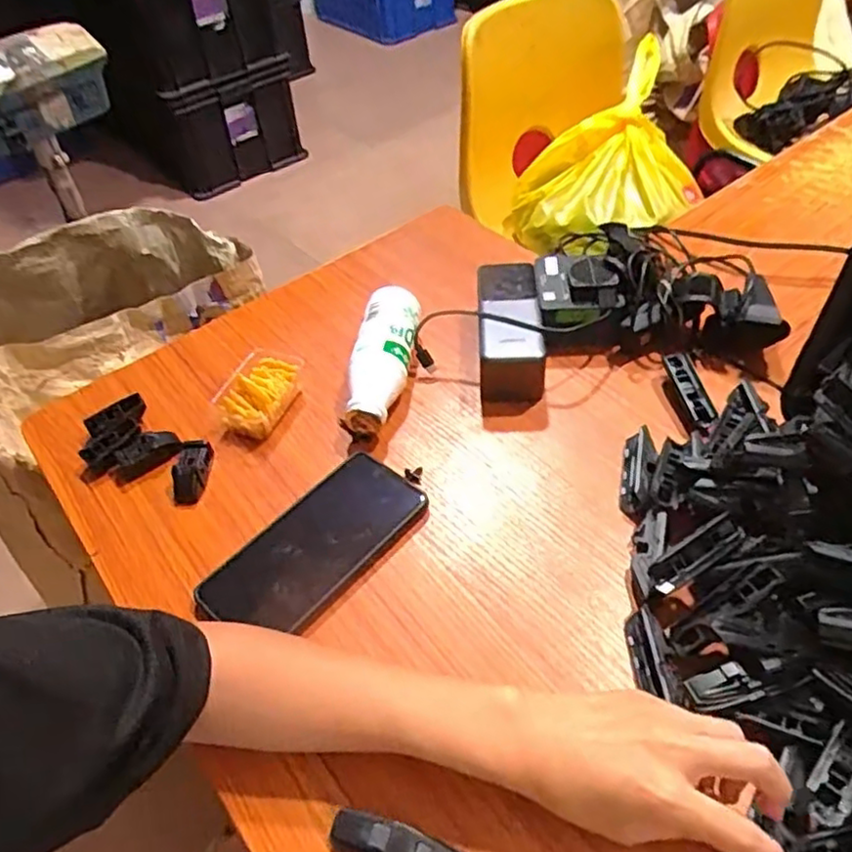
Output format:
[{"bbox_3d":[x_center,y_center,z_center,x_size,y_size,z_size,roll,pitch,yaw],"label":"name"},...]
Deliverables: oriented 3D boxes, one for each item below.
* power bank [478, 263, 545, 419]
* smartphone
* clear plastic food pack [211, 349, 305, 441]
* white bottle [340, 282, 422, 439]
[{"bbox_3d":[0.072,-0.083,0.585,0.053,0.054,0.145,-1,47,3],"label":"power bank"},{"bbox_3d":[-0.075,0.083,0.470,0.077,0.015,0.157,33,58,30],"label":"smartphone"},{"bbox_3d":[-0.139,-0.027,0.562,0.050,0.030,0.074,16,51,19],"label":"clear plastic food pack"},{"bbox_3d":[-0.037,-0.055,0.565,0.050,0.052,0.139,3,48,8],"label":"white bottle"}]

